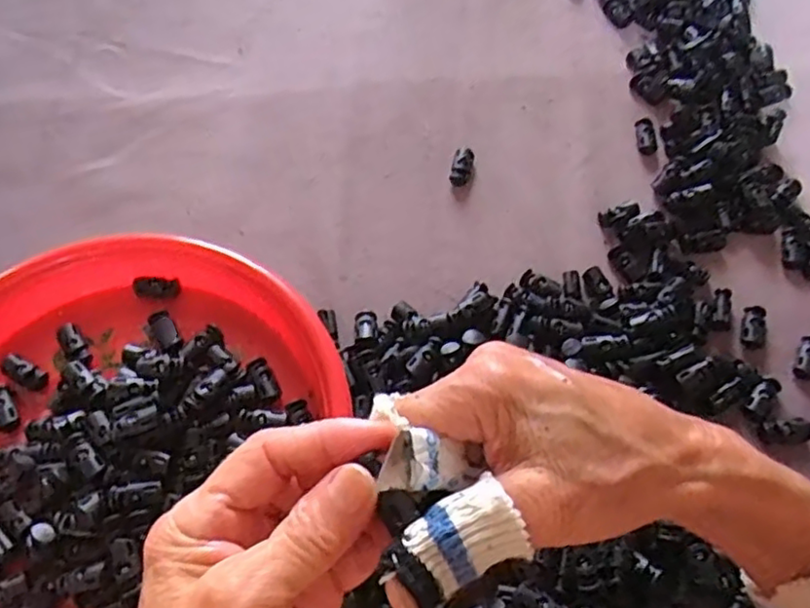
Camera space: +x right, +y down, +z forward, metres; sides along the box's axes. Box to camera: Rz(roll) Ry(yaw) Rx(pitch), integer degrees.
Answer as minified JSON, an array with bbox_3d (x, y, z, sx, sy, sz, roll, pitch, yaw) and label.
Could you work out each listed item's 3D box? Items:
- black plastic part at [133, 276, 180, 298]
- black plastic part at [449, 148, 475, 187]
[{"bbox_3d":[-0.157,-0.011,0.407,0.028,0.006,0.012,-1,64,-2],"label":"black plastic part"},{"bbox_3d":[0.041,-0.098,0.456,0.015,0.007,0.029,12,65,4],"label":"black plastic part"}]

